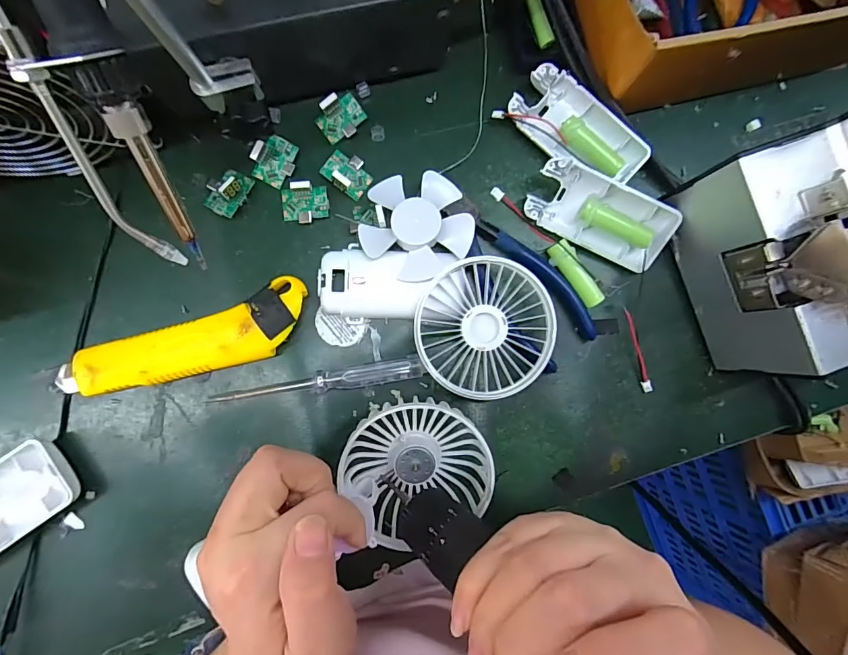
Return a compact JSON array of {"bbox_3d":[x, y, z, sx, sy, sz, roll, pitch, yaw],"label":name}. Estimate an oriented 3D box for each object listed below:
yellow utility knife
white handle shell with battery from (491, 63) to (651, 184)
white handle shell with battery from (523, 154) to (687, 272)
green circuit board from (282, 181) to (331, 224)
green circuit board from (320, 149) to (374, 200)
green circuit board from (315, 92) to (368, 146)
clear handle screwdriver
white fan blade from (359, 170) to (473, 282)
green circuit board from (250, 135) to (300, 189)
[{"bbox_3d":[-0.146,0.014,0.271,0.156,0.022,0.041,-21,89,-4],"label":"yellow utility knife"},{"bbox_3d":[0.101,-0.130,0.294,0.094,0.019,0.047,40,86,-1],"label":"white handle shell with battery"},{"bbox_3d":[0.116,-0.077,0.288,0.091,0.027,0.048,25,86,-3],"label":"white handle shell with battery"},{"bbox_3d":[-0.078,-0.081,0.283,0.030,0.012,0.024,-3,88,-4],"label":"green circuit board"},{"bbox_3d":[-0.050,-0.102,0.283,0.031,0.015,0.024,36,86,-2],"label":"green circuit board"},{"bbox_3d":[-0.054,-0.138,0.285,0.030,0.015,0.023,-43,91,-4],"label":"green circuit board"},{"bbox_3d":[-0.068,0.035,0.278,0.136,0.014,0.013,-9,88,-4],"label":"clear handle screwdriver"},{"bbox_3d":[-0.006,-0.067,0.283,0.068,0.021,0.068,0,88,-4],"label":"white fan blade"},{"bbox_3d":[-0.096,-0.109,0.281,0.024,0.015,0.030,27,86,-2],"label":"green circuit board"}]

